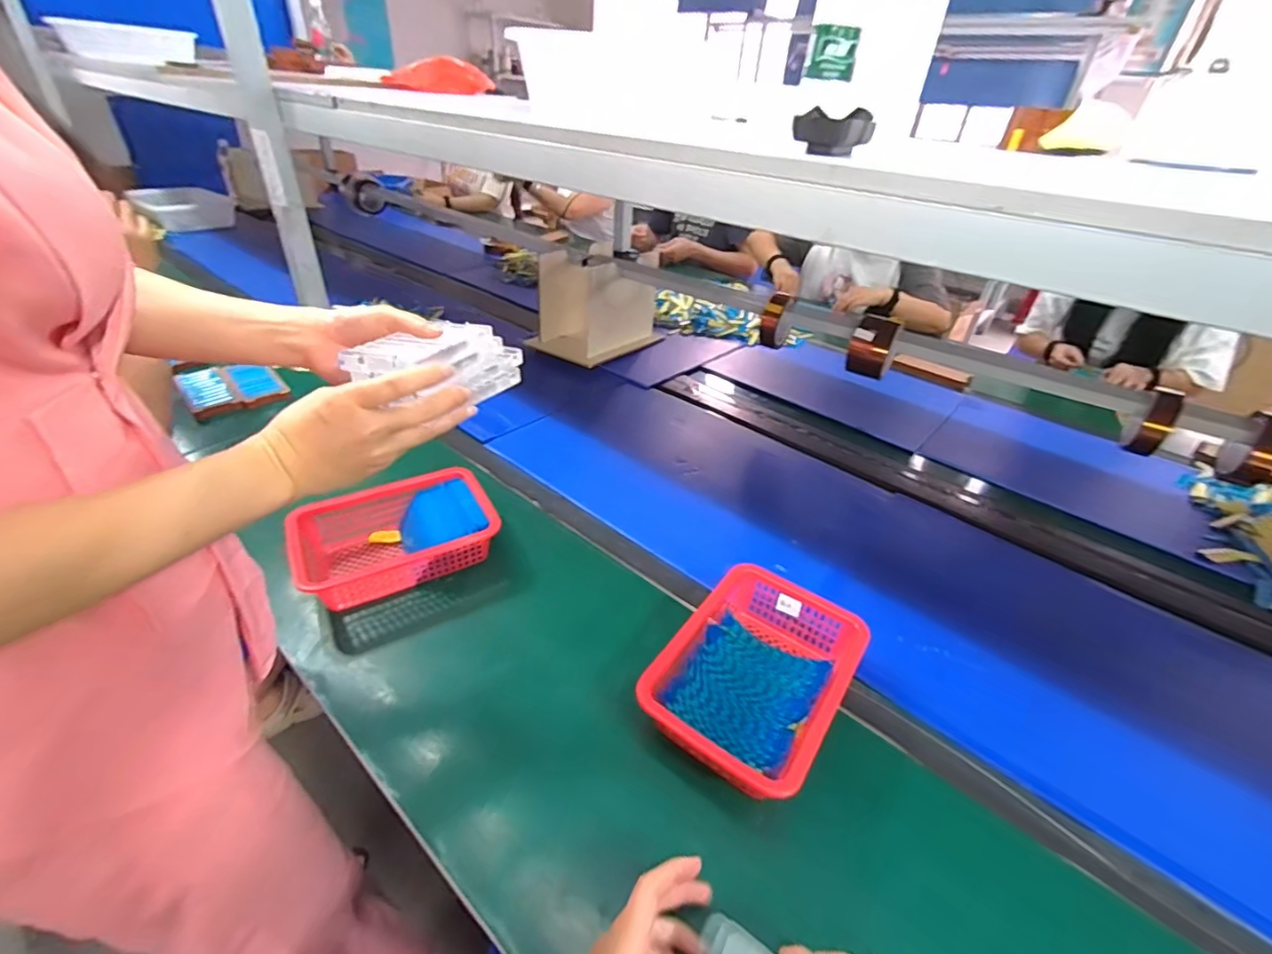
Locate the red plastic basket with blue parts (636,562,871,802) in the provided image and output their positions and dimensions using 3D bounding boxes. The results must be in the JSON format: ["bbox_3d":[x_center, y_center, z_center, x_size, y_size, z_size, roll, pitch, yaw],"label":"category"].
[{"bbox_3d":[0.119,0.204,0.553,0.160,0.074,0.228,25,40,26],"label":"red plastic basket with blue parts"}]

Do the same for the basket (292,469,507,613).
[{"bbox_3d":[-0.291,0.075,0.672,0.217,0.064,0.143,-17,41,-28],"label":"basket"}]

